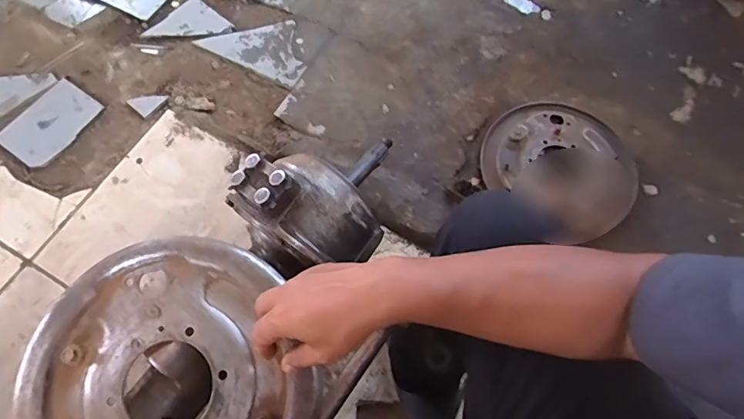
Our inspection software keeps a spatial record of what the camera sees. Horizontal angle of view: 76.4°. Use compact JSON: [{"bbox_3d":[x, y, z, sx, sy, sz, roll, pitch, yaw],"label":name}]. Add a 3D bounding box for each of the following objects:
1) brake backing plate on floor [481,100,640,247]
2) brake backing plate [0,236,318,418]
[{"bbox_3d":[0.380,-0.091,0.950,0.271,0.036,0.298,1,68,-2],"label":"brake backing plate on floor"},{"bbox_3d":[-0.210,0.165,0.472,0.295,0.045,0.262,-2,68,-3],"label":"brake backing plate"}]

